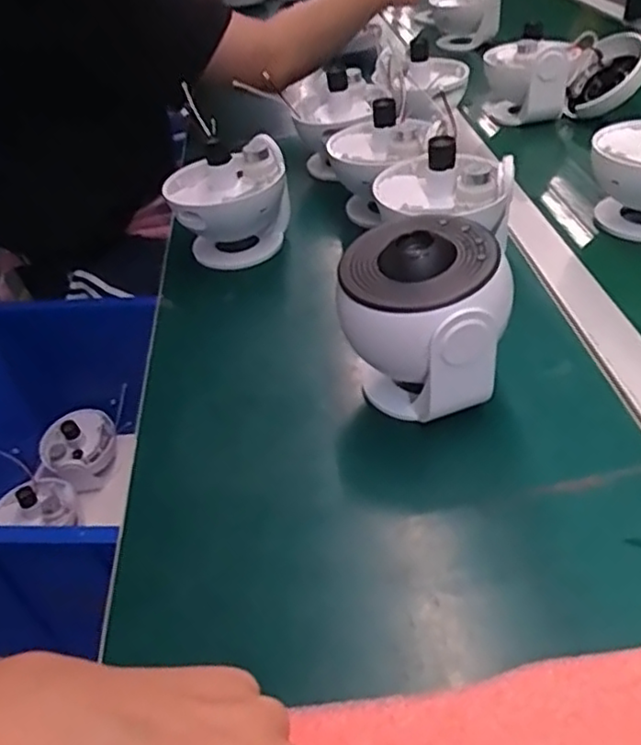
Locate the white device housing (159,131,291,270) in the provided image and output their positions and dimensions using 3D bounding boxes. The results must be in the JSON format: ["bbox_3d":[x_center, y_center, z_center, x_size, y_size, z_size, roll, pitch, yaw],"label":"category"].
[{"bbox_3d":[-0.091,-0.167,0.650,0.117,0.103,0.089,-10,42,-4],"label":"white device housing"}]

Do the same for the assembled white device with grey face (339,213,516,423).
[{"bbox_3d":[0.073,-0.033,0.452,0.111,0.119,0.101,2,40,12],"label":"assembled white device with grey face"}]

